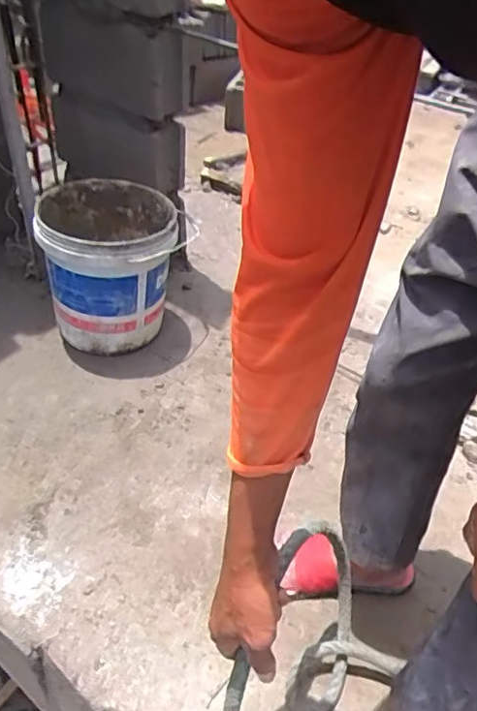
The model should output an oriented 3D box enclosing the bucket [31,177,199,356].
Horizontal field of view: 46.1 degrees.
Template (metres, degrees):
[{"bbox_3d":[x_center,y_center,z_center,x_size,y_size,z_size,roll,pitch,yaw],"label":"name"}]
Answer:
[{"bbox_3d":[-0.301,-0.193,1.341,0.293,0.333,0.278,3,41,-3],"label":"bucket"}]

